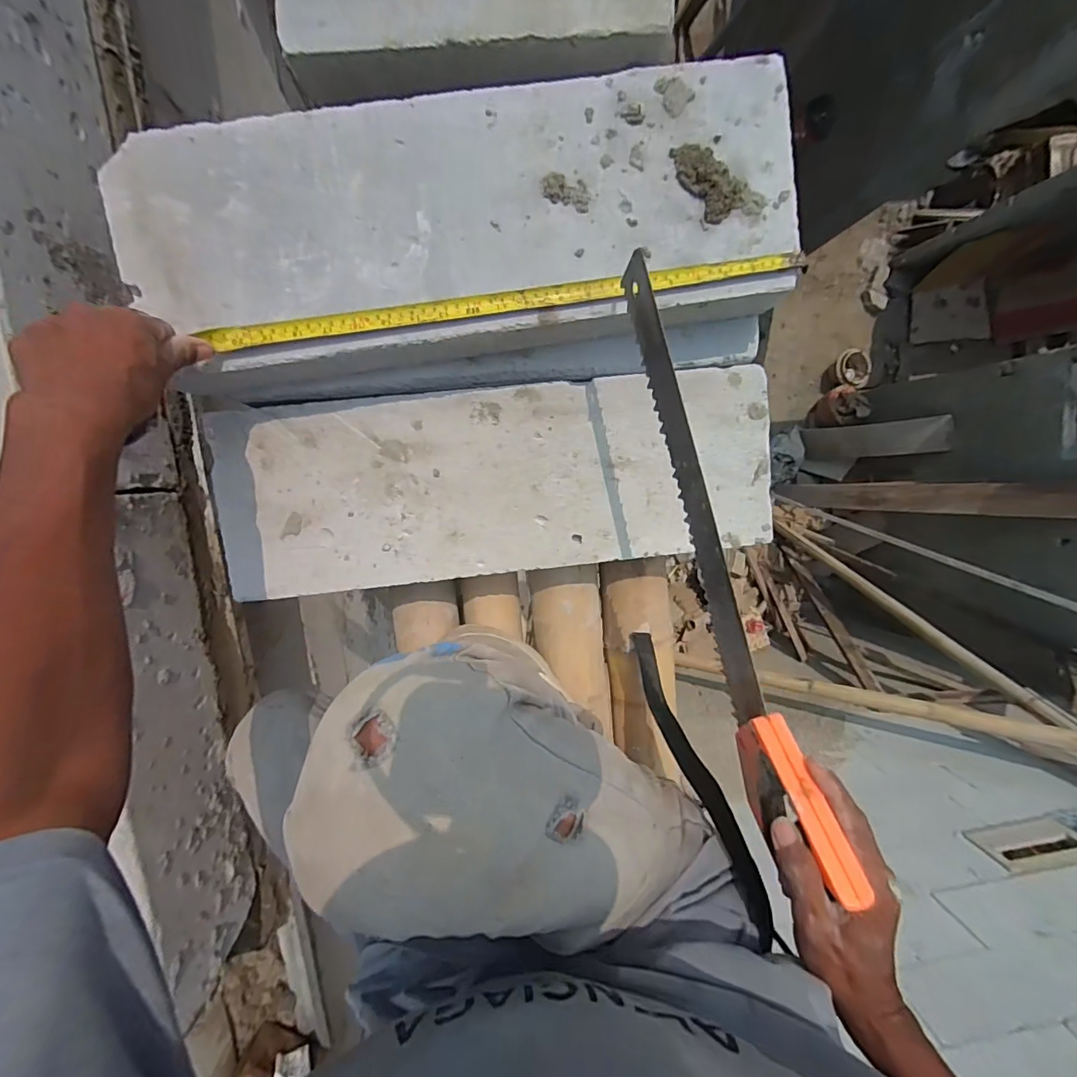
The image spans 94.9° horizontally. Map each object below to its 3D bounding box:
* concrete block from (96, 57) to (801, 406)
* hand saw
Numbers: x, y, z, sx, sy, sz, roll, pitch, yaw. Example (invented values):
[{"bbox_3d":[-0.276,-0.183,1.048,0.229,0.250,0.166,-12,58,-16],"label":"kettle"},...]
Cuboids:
[{"bbox_3d":[-0.064,-0.274,0.468,0.576,0.080,0.224,-9,98,-2],"label":"concrete block"},{"bbox_3d":[0.135,0.008,0.380,0.021,0.104,0.457,-15,85,-3],"label":"hand saw"}]

